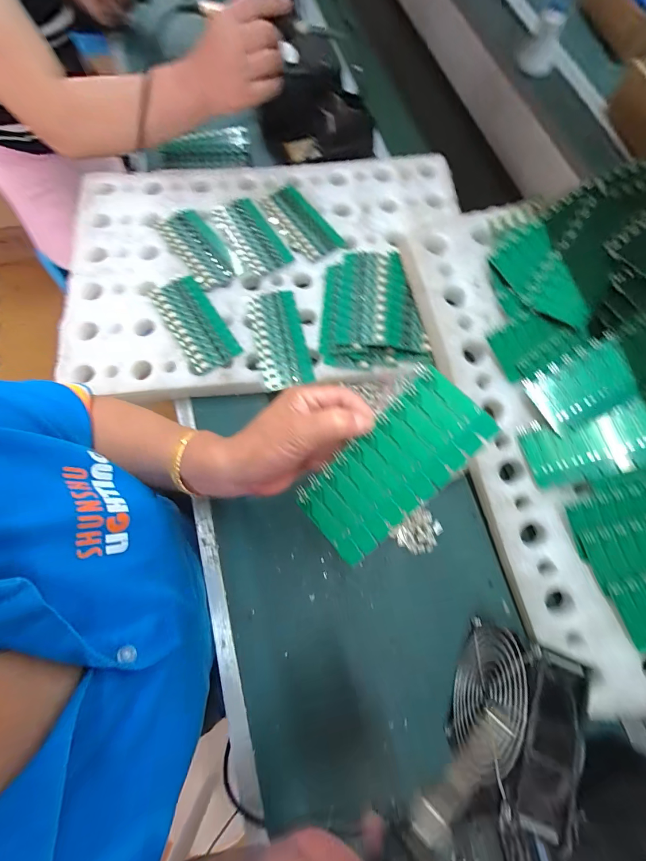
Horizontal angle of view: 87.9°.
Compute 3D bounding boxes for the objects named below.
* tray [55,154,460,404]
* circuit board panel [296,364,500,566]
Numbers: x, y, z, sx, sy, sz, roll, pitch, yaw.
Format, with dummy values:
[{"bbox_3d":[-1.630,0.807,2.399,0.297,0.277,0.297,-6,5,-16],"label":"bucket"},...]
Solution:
[{"bbox_3d":[-0.073,-0.234,0.466,0.536,0.050,0.377,-3,73,-3],"label":"tray"},{"bbox_3d":[0.045,0.026,0.234,0.135,0.004,0.065,-46,74,12],"label":"circuit board panel"}]

